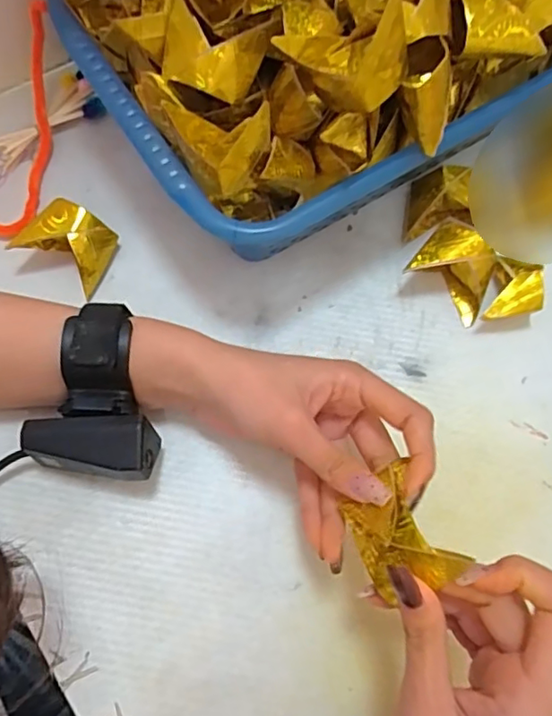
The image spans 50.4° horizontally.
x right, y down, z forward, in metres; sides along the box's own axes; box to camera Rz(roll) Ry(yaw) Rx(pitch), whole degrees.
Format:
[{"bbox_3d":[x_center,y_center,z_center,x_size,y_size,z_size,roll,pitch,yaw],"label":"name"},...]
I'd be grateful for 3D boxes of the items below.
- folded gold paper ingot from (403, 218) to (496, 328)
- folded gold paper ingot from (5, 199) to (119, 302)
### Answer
[{"bbox_3d":[0.118,-0.057,0.384,0.052,0.036,0.043,35,73,11],"label":"folded gold paper ingot"},{"bbox_3d":[-0.134,-0.074,0.382,0.052,0.031,0.043,30,72,9],"label":"folded gold paper ingot"}]

